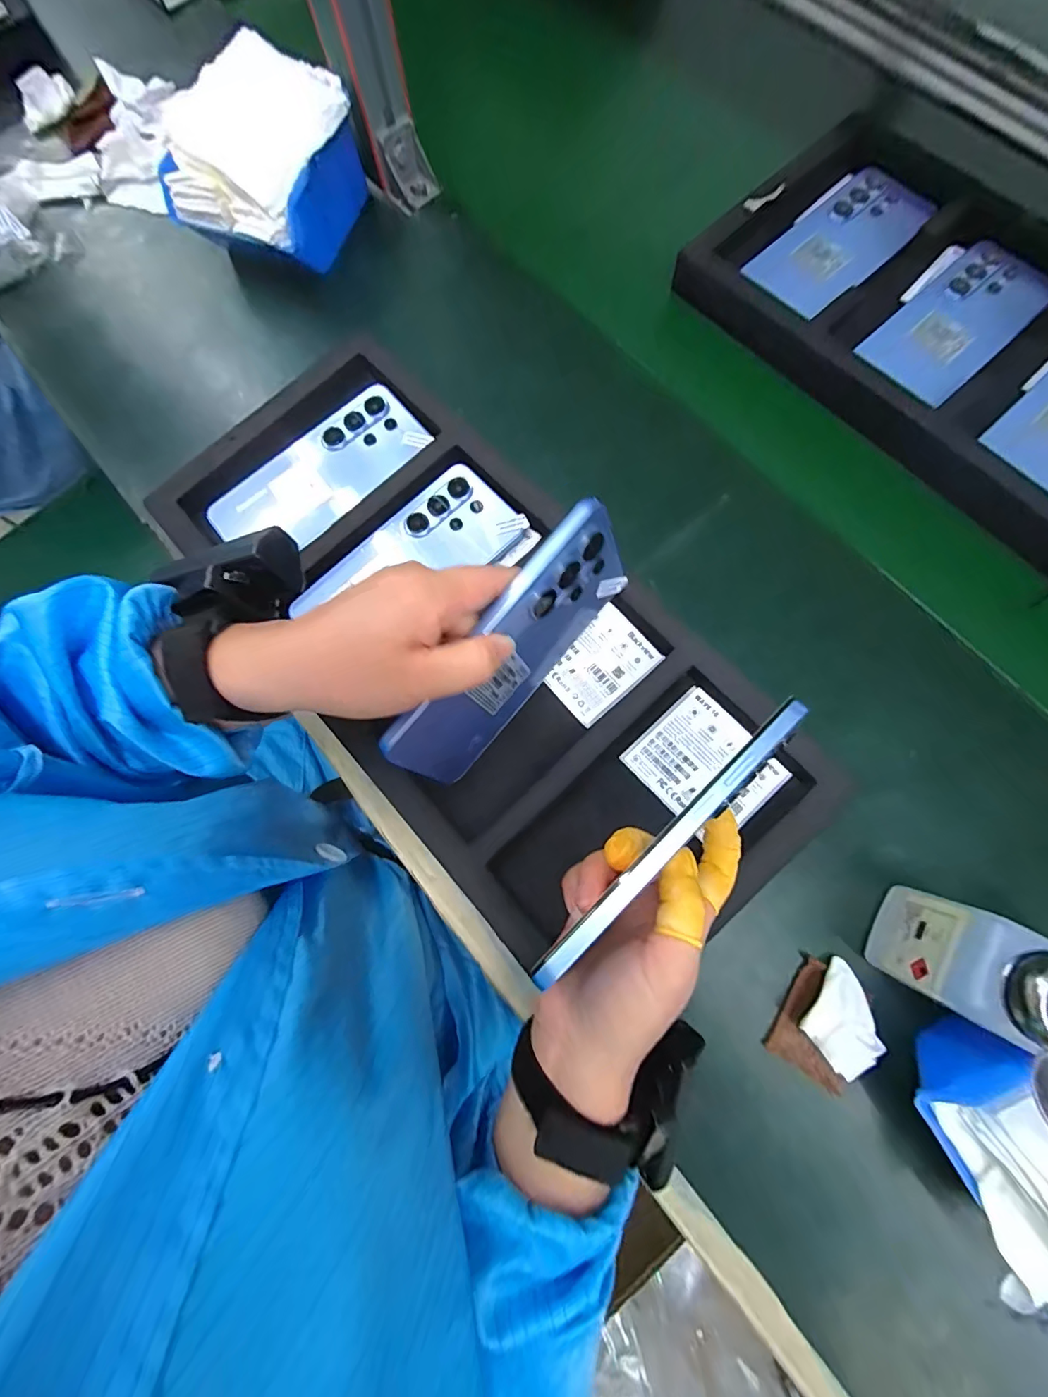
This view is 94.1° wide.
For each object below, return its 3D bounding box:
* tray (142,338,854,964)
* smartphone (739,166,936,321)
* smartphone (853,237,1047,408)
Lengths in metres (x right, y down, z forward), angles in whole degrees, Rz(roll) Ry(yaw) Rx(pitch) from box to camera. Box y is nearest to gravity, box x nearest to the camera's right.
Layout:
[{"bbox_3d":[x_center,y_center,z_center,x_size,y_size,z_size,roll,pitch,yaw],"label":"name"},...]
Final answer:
[{"bbox_3d":[-0.045,-0.040,0.332,0.211,0.033,0.477,-41,79,-7],"label":"tray"},{"bbox_3d":[0.258,-0.375,0.399,0.171,0.006,0.077,-42,79,-7],"label":"smartphone"},{"bbox_3d":[0.339,-0.296,0.379,0.161,0.011,0.075,-42,79,-7],"label":"smartphone"}]

